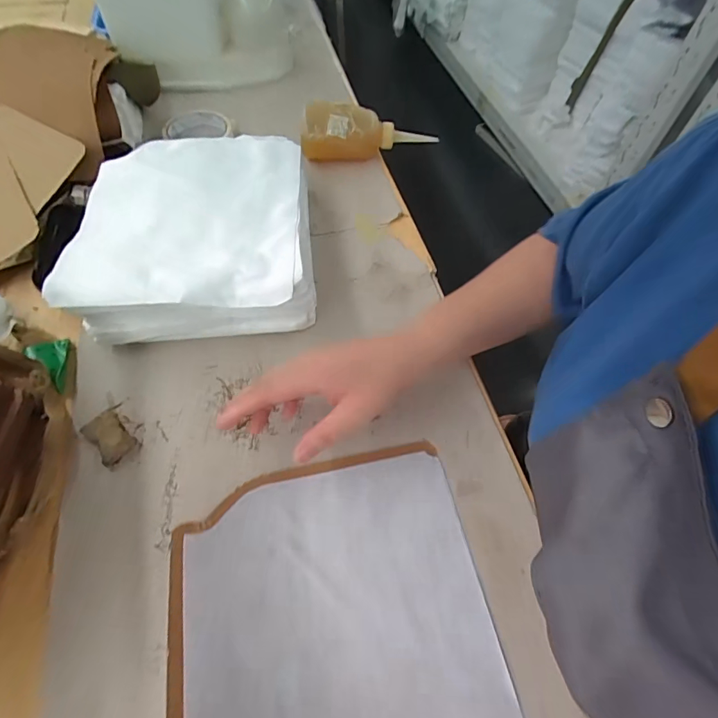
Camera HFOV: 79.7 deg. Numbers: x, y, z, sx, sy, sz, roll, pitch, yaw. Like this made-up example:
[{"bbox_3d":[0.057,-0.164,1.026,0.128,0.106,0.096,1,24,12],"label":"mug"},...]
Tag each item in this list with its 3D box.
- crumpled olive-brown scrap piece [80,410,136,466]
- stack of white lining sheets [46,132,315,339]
[{"bbox_3d":[-0.216,0.067,0.370,0.048,0.007,0.029,40,65,20],"label":"crumpled olive-brown scrap piece"},{"bbox_3d":[-0.162,-0.127,0.449,0.215,0.073,0.224,-4,59,-4],"label":"stack of white lining sheets"}]

